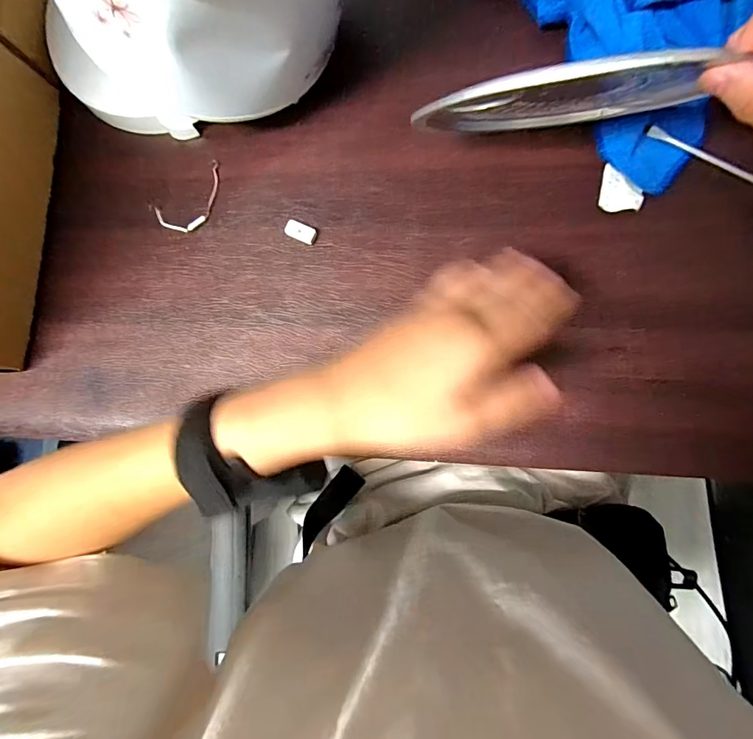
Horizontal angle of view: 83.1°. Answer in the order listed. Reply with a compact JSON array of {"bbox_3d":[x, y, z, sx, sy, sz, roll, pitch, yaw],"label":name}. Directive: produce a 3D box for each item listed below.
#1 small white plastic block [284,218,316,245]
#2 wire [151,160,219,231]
[{"bbox_3d":[-0.064,-0.116,0.359,0.026,0.008,0.014,27,89,10],"label":"small white plastic block"},{"bbox_3d":[-0.163,-0.152,0.382,0.074,0.004,0.044,-38,81,3],"label":"wire"}]

